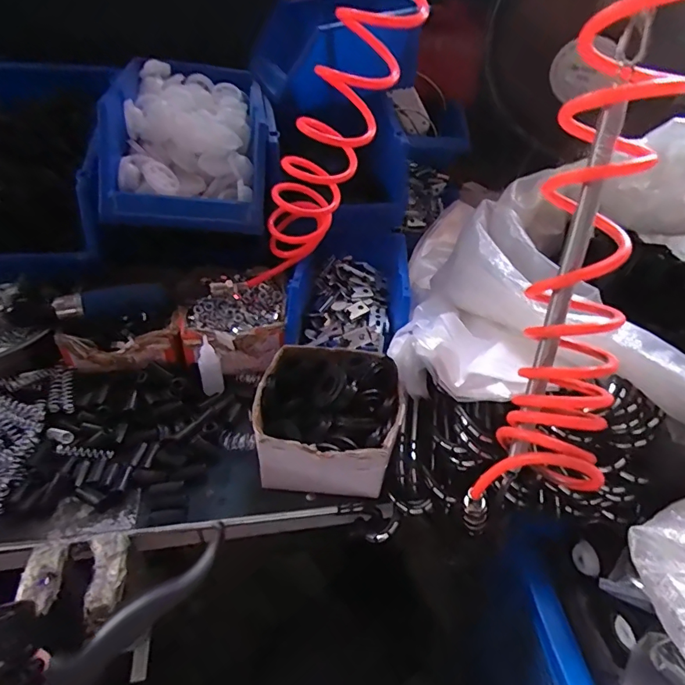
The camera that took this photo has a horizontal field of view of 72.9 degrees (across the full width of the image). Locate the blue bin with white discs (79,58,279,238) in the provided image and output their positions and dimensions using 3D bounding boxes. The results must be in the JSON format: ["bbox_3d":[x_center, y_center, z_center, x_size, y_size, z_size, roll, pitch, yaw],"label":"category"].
[{"bbox_3d":[-0.215,-0.296,0.676,0.231,0.147,0.333,-2,38,-8],"label":"blue bin with white discs"}]

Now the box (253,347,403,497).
[{"bbox_3d":[-0.016,0.076,0.493,0.147,0.082,0.156,7,38,3],"label":"box"}]

